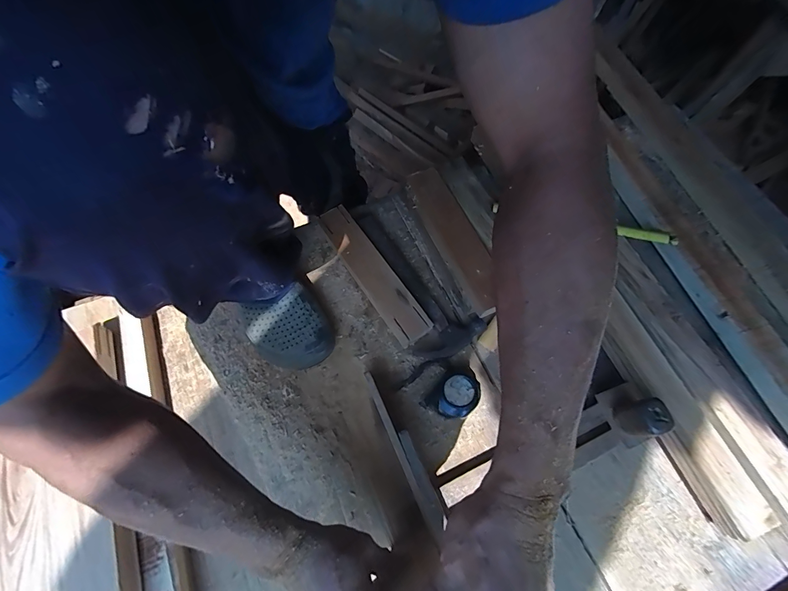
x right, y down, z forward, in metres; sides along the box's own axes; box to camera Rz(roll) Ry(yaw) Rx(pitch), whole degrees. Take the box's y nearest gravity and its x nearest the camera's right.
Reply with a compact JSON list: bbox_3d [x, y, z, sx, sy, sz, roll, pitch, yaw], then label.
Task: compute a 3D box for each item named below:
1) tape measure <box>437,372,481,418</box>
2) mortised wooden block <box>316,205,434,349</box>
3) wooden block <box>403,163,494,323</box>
[{"bbox_3d":[0.087,0.137,0.482,0.052,0.041,0.059,16,69,5],"label":"tape measure"},{"bbox_3d":[-0.034,-0.035,0.552,0.050,0.031,0.249,-33,72,-12],"label":"mortised wooden block"},{"bbox_3d":[0.094,-0.088,0.542,0.053,0.035,0.259,-21,67,-10],"label":"wooden block"}]

